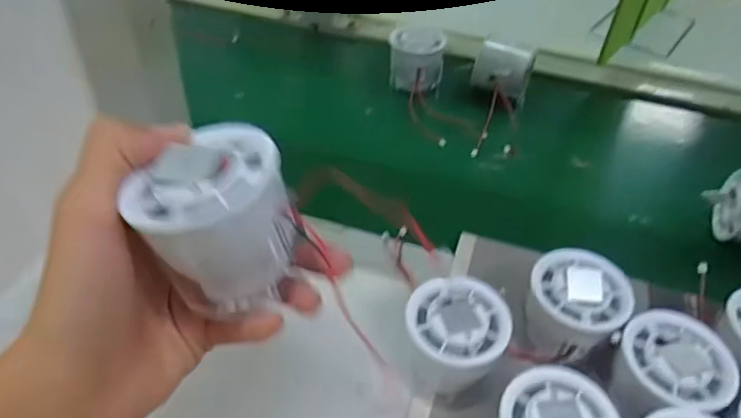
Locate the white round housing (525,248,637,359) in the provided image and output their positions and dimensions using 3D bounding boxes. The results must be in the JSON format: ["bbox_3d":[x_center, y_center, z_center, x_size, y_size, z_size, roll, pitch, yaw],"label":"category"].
[{"bbox_3d":[0.123,0.063,0.347,0.056,0.054,0.057,2,43,-2],"label":"white round housing"}]

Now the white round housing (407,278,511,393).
[{"bbox_3d":[0.048,0.078,0.331,0.055,0.057,0.056,2,45,-2],"label":"white round housing"}]

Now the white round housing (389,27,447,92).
[{"bbox_3d":[0.045,-0.154,0.592,0.052,0.061,0.052,2,45,-2],"label":"white round housing"}]

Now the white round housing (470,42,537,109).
[{"bbox_3d":[0.136,-0.139,0.578,0.056,0.051,0.041,16,45,12],"label":"white round housing"}]

